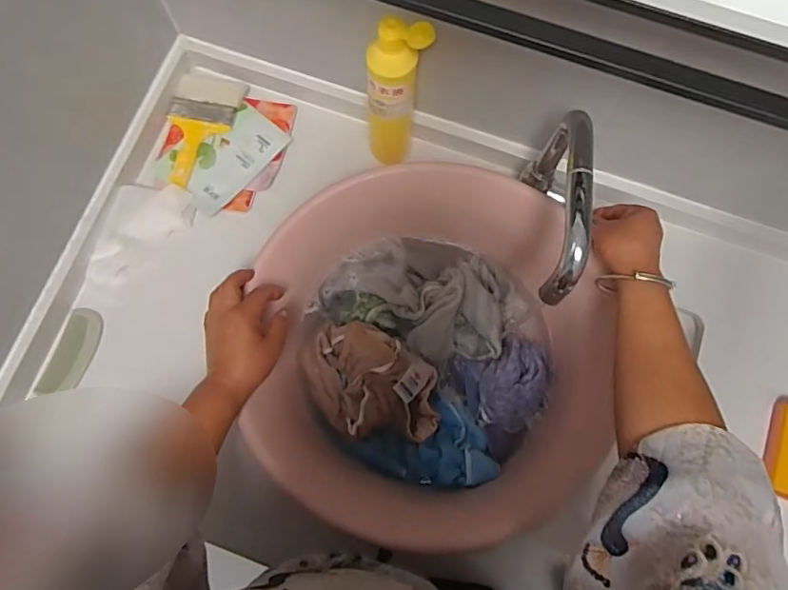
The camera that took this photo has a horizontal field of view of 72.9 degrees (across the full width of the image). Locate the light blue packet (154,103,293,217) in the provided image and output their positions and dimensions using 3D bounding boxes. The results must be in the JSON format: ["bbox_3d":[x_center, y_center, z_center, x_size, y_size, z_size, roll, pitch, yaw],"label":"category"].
[{"bbox_3d":[-0.233,-0.190,0.721,0.109,0.006,0.158,44,79,9],"label":"light blue packet"}]

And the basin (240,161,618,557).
[{"bbox_3d":[0.037,0.072,0.638,0.381,0.134,0.384,0,76,-1],"label":"basin"}]

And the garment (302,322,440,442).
[{"bbox_3d":[-0.031,0.104,0.654,0.166,0.054,0.131,4,76,0],"label":"garment"}]

